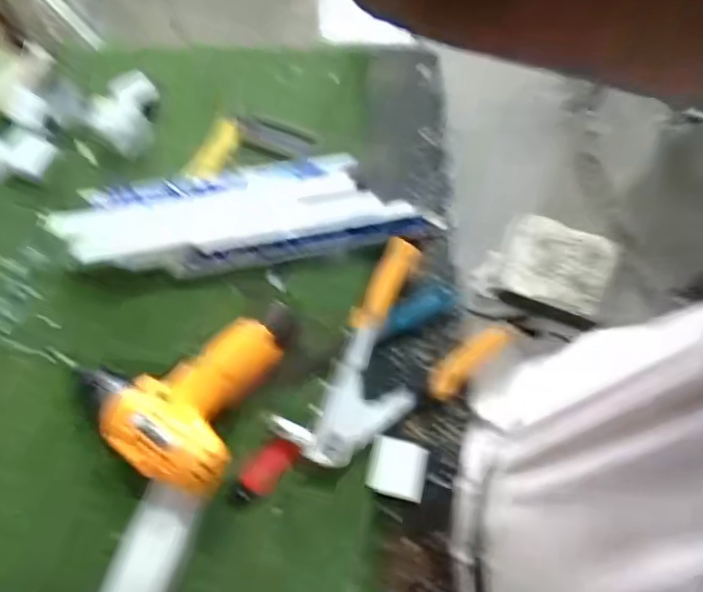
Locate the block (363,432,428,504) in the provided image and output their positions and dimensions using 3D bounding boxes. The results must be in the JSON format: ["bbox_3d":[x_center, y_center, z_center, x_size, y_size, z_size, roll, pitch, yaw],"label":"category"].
[{"bbox_3d":[0.045,0.168,0.502,0.055,0.014,0.052,12,64,6],"label":"block"}]

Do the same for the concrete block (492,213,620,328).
[{"bbox_3d":[0.617,-0.084,1.577,0.312,0.097,0.306,21,68,7],"label":"concrete block"}]

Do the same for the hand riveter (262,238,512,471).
[{"bbox_3d":[0.048,0.075,0.531,0.157,0.052,0.236,30,67,14],"label":"hand riveter"}]

